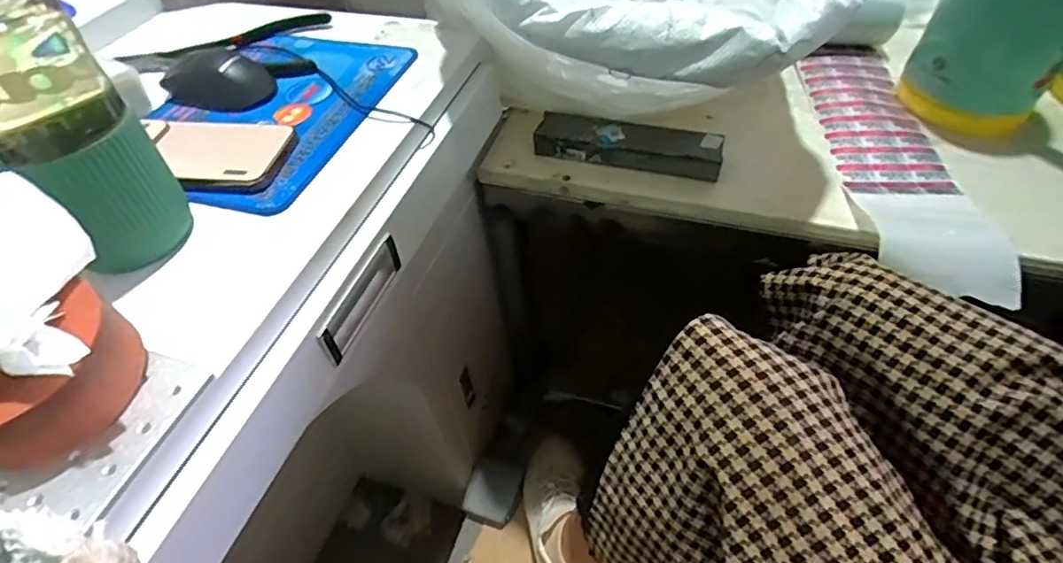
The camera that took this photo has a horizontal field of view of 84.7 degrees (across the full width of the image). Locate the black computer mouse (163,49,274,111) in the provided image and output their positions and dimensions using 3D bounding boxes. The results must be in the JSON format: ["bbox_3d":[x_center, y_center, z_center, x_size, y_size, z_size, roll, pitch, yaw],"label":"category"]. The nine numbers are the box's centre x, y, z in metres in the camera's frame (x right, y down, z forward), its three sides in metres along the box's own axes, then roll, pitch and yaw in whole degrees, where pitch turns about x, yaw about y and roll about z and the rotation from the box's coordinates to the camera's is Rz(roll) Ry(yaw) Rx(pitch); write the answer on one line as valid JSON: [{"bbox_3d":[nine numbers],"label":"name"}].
[{"bbox_3d":[-0.300,-0.197,0.560,0.099,0.038,0.064,15,53,17],"label":"black computer mouse"}]

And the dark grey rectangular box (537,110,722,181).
[{"bbox_3d":[0.104,-0.150,0.634,0.196,0.031,0.049,12,52,14],"label":"dark grey rectangular box"}]

